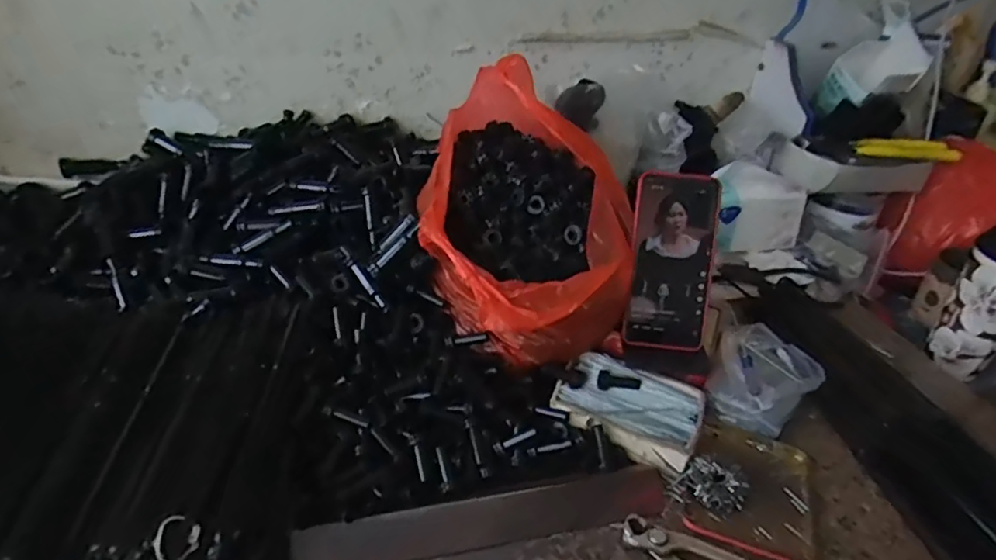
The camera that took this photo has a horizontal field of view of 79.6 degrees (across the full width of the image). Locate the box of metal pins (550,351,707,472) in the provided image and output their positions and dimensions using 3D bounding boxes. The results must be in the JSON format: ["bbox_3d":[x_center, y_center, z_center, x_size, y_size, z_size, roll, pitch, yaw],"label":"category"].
[{"bbox_3d":[0.119,0.114,0.545,0.123,0.024,0.086,18,37,18],"label":"box of metal pins"}]

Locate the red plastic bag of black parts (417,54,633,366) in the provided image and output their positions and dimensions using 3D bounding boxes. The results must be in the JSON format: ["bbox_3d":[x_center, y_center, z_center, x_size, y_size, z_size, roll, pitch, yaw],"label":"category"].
[{"bbox_3d":[0.030,-0.073,0.592,0.189,0.180,0.291,4,35,-2],"label":"red plastic bag of black parts"}]

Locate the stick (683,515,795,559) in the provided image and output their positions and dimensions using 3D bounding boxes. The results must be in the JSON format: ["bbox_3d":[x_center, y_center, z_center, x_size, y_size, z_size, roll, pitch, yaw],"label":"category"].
[{"bbox_3d":[0.189,0.204,0.461,0.091,0.004,0.014,18,37,18],"label":"stick"}]

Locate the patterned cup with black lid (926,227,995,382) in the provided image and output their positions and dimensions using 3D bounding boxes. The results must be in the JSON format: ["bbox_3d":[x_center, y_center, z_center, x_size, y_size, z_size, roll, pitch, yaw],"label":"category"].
[{"bbox_3d":[0.571,0.022,0.686,0.077,0.189,0.080,-22,43,-34],"label":"patterned cup with black lid"}]

